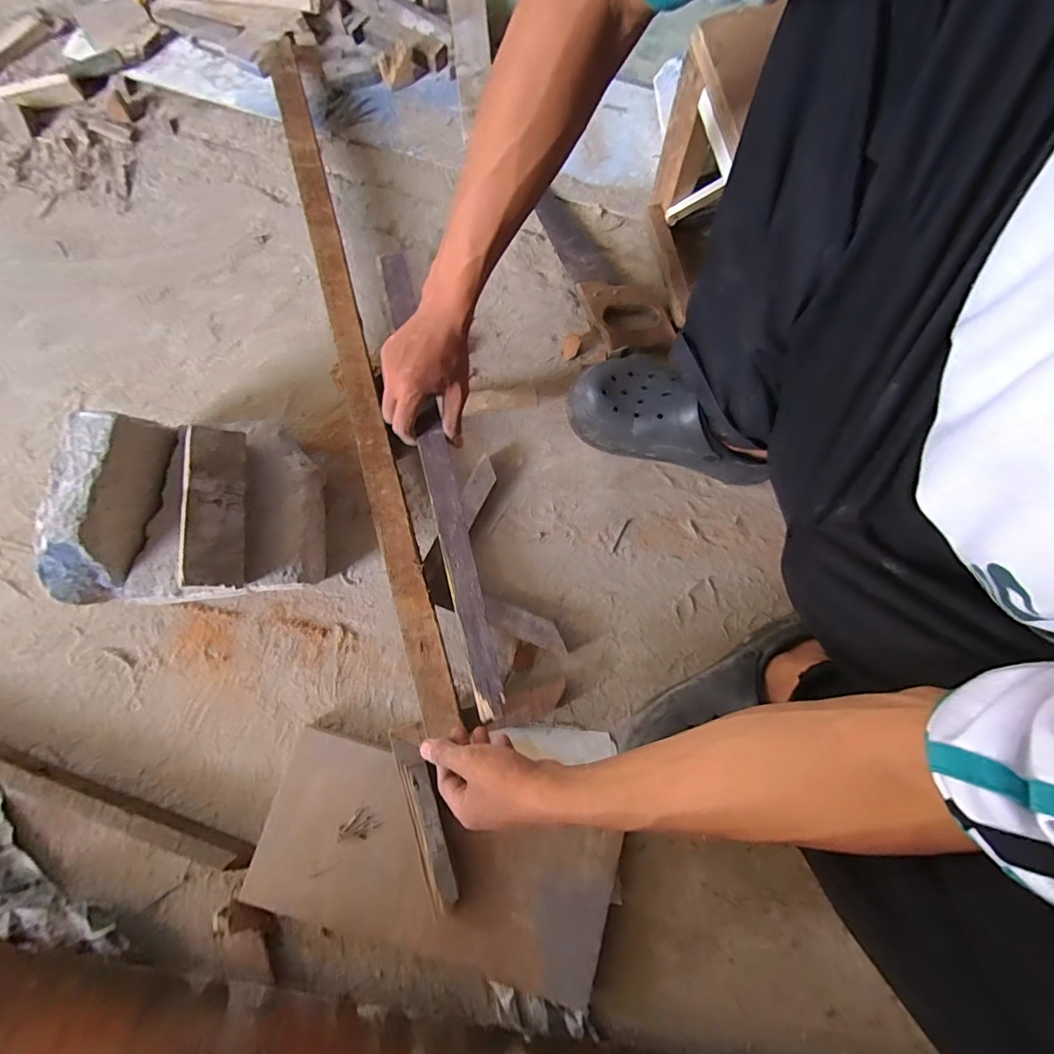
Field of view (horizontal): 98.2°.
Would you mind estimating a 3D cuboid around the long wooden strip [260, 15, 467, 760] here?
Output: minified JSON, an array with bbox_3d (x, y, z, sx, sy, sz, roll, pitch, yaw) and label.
[{"bbox_3d":[-0.220,-0.233,0.564,0.040,0.023,0.933,-16,79,-4],"label":"long wooden strip"}]

